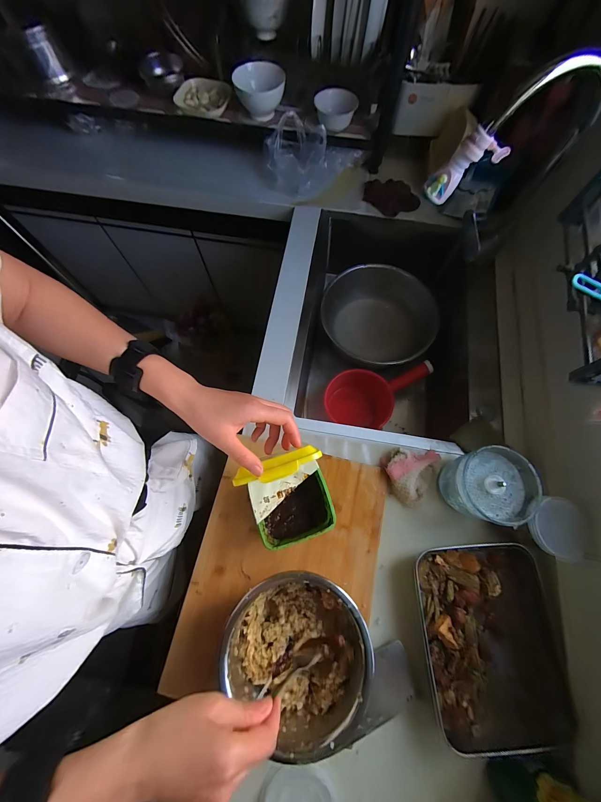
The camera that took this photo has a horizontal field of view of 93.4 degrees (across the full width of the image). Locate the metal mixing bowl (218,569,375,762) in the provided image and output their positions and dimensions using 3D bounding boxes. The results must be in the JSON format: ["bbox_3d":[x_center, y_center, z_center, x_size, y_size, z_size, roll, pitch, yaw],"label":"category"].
[{"bbox_3d":[-0.002,0.344,0.413,0.188,0.112,0.176,0,72,-1],"label":"metal mixing bowl"}]

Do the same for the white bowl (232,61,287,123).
[{"bbox_3d":[-0.098,-0.780,0.721,0.113,0.077,0.113,0,72,-1],"label":"white bowl"}]

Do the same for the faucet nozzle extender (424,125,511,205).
[{"bbox_3d":[0.261,-0.382,0.465,0.050,0.110,0.042,4,67,-39],"label":"faucet nozzle extender"}]

